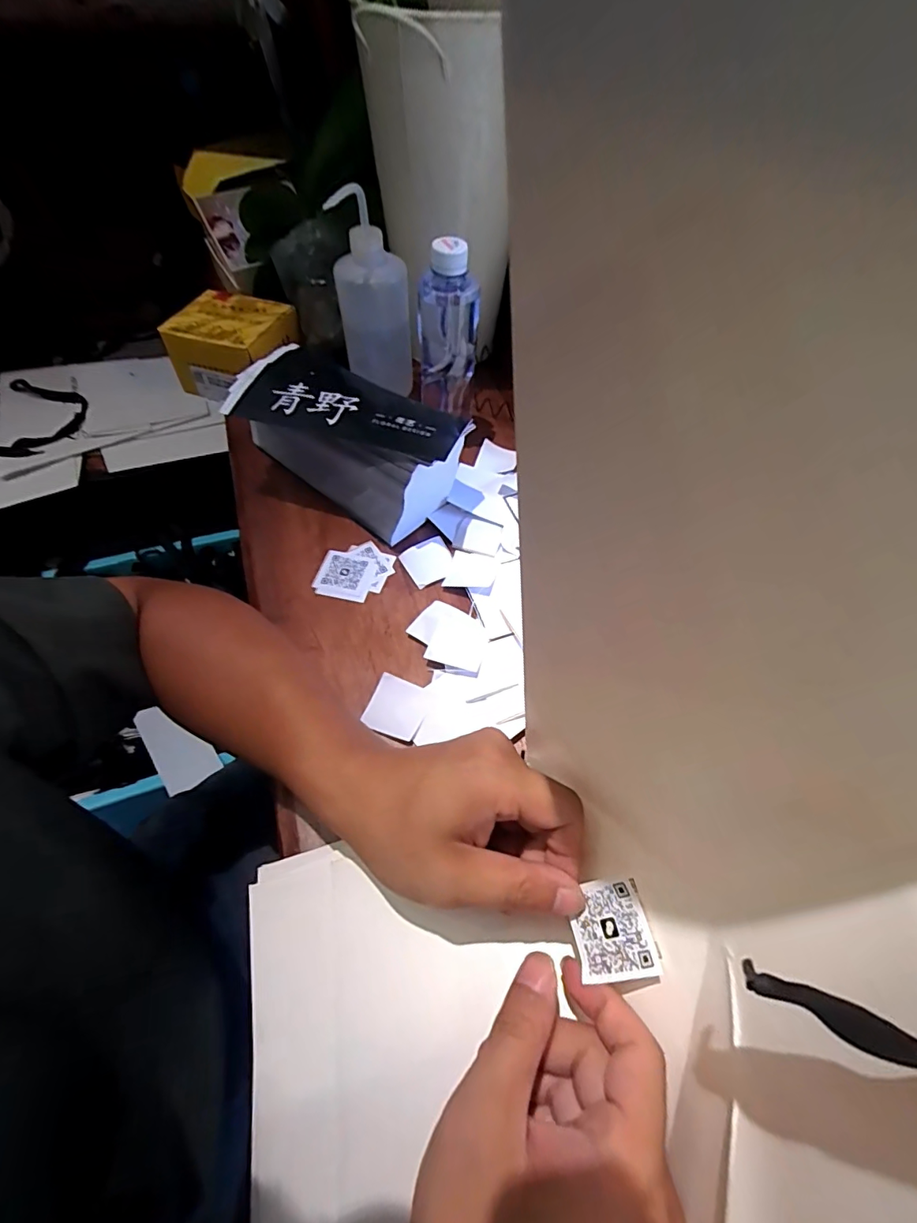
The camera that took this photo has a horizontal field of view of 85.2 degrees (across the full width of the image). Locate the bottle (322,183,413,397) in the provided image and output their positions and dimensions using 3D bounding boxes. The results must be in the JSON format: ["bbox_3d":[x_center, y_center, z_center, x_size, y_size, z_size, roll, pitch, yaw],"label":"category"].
[{"bbox_3d":[-0.085,-0.308,0.498,0.070,0.172,0.062,-6,57,-6],"label":"bottle"}]

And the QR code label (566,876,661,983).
[{"bbox_3d":[0.069,0.148,0.232,0.004,0.038,0.039,20,48,-42],"label":"QR code label"}]

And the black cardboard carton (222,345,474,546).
[{"bbox_3d":[-0.108,-0.157,0.473,0.230,0.095,0.111,31,61,17],"label":"black cardboard carton"}]

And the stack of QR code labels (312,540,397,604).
[{"bbox_3d":[-0.094,-0.037,0.455,0.062,0.005,0.062,11,57,5],"label":"stack of QR code labels"}]

